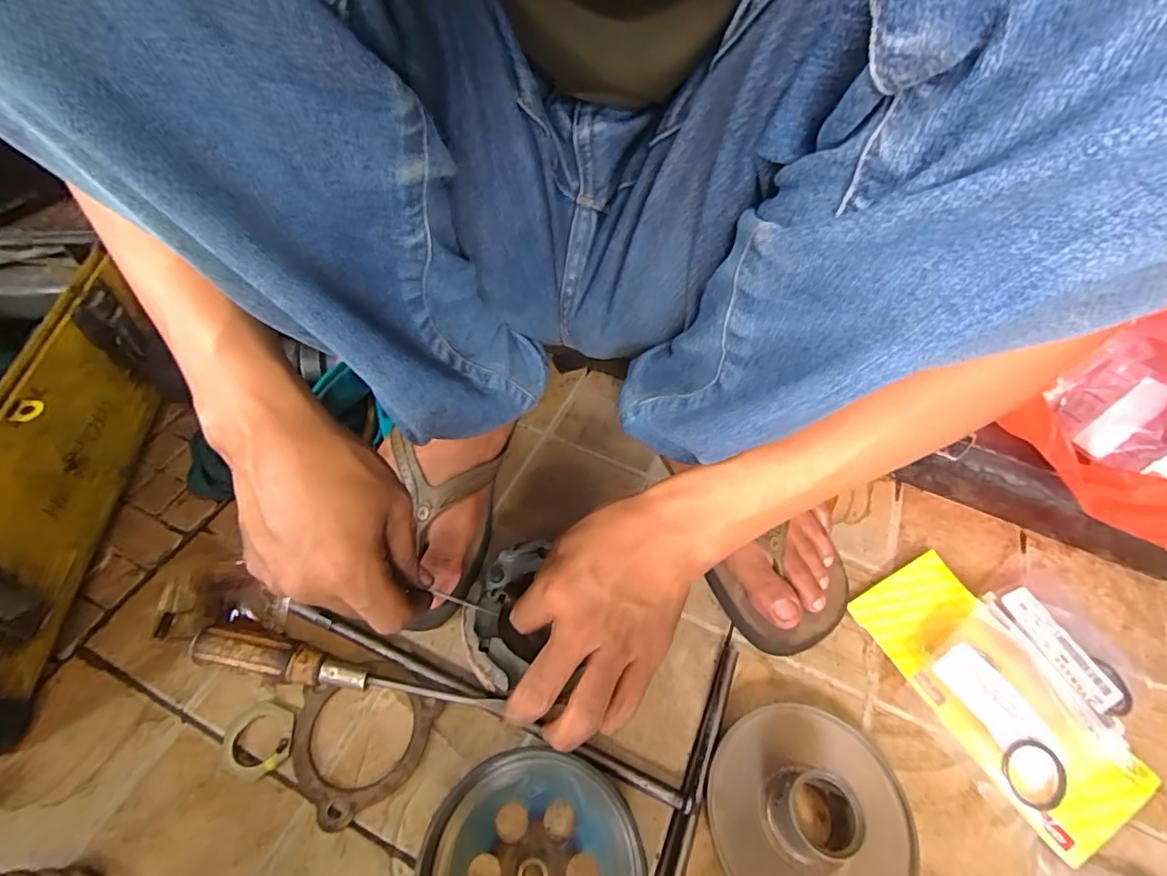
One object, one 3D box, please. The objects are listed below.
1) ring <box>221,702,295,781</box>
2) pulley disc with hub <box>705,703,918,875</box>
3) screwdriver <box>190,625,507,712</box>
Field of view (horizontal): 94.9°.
[{"bbox_3d":[-0.203,0.187,0.332,0.043,0.007,0.042,1,54,-2],"label":"ring"},{"bbox_3d":[0.133,0.217,0.308,0.113,0.036,0.113,1,54,-2],"label":"pulley disc with hub"},{"bbox_3d":[-0.150,0.152,0.344,0.195,0.028,0.022,9,54,4],"label":"screwdriver"}]

